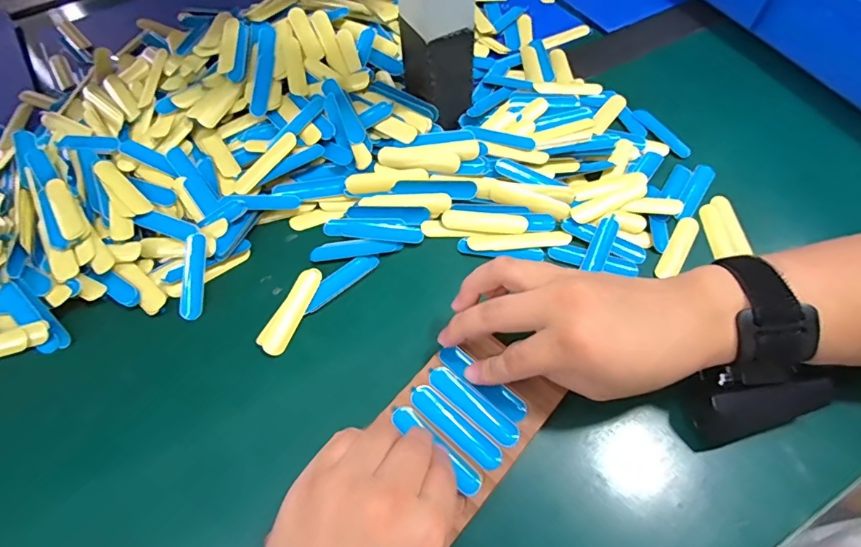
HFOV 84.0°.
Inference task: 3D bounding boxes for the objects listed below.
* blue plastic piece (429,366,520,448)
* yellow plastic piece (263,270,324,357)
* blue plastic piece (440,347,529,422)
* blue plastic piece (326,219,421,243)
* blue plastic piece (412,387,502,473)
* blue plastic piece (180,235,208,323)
[{"bbox_3d":[0.025,0.076,0.277,0.061,0.004,0.015,37,67,22],"label":"blue plastic piece"},{"bbox_3d":[-0.093,0.024,0.325,0.014,0.009,0.064,17,61,12],"label":"yellow plastic piece"},{"bbox_3d":[0.031,0.064,0.286,0.061,0.004,0.015,37,67,22],"label":"blue plastic piece"},{"bbox_3d":[-0.043,-0.033,0.357,0.074,0.004,0.016,7,59,7],"label":"blue plastic piece"},{"bbox_3d":[0.014,0.086,0.271,0.062,0.004,0.015,37,67,22],"label":"blue plastic piece"},{"bbox_3d":[-0.168,0.002,0.339,0.014,0.004,0.062,-3,75,2],"label":"blue plastic piece"}]

